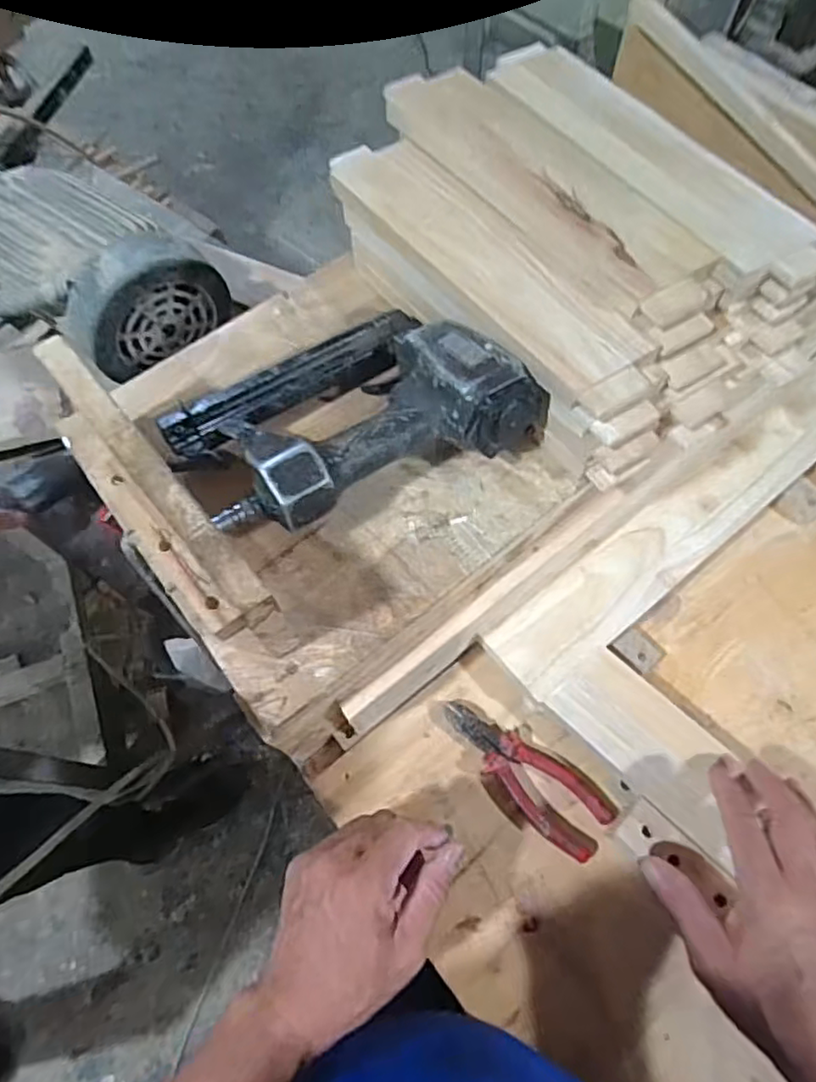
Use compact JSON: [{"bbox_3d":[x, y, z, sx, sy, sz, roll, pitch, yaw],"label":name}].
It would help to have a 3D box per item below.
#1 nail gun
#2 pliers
[{"bbox_3d":[-0.040,-0.093,0.449,0.235,0.061,0.148,-29,69,-10],"label":"nail gun"},{"bbox_3d":[0.095,0.191,0.522,0.156,0.022,0.056,35,72,16],"label":"pliers"}]

